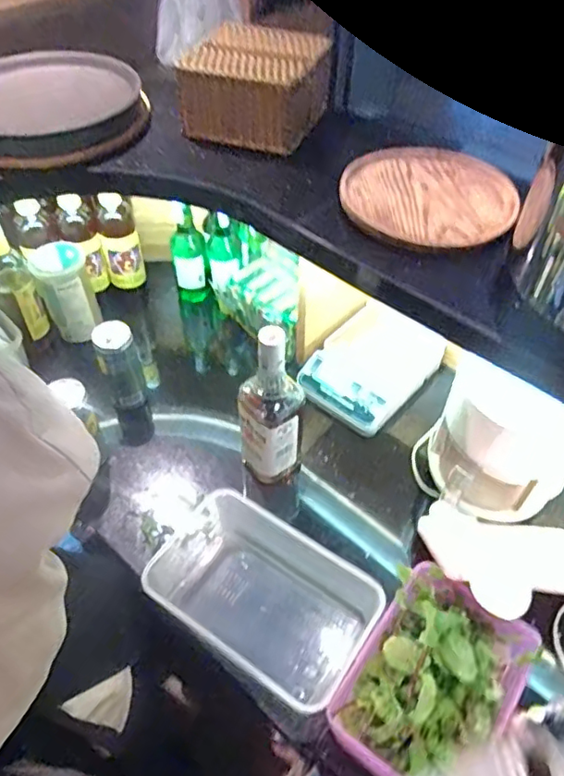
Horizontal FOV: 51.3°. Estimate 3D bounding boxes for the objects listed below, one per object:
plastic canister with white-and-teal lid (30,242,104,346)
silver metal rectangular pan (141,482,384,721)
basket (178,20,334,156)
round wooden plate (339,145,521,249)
[{"bbox_3d":[-0.372,-0.164,1.002,0.092,0.148,0.087,-18,52,-16],"label":"plastic canister with white-and-teal lid"},{"bbox_3d":[-0.016,0.253,0.728,0.256,0.090,0.185,28,54,21],"label":"silver metal rectangular pan"},{"bbox_3d":[-0.043,-0.436,0.849,0.190,0.097,0.166,14,50,10],"label":"basket"},{"bbox_3d":[0.192,-0.254,0.753,0.211,0.019,0.226,1,49,-1],"label":"round wooden plate"}]

